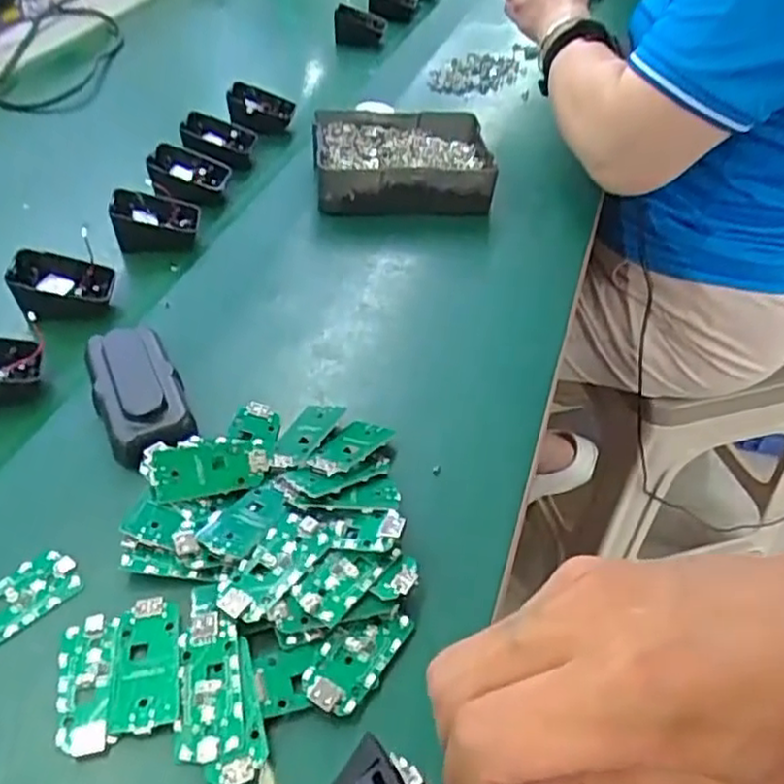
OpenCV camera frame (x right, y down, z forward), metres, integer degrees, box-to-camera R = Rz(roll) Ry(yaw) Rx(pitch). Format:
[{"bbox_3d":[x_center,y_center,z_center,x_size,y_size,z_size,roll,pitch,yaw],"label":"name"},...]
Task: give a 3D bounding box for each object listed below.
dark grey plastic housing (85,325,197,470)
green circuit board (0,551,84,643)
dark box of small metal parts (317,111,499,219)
[{"bbox_3d":[-0.160,-0.002,0.440,0.050,0.023,0.107,-19,50,-20],"label":"dark grey plastic housing"},{"bbox_3d":[-0.192,0.104,0.351,0.062,0.007,0.033,-33,55,-29],"label":"green circuit board"},{"bbox_3d":[0.009,-0.218,0.657,0.161,0.045,0.131,-3,46,-6],"label":"dark box of small metal parts"}]

